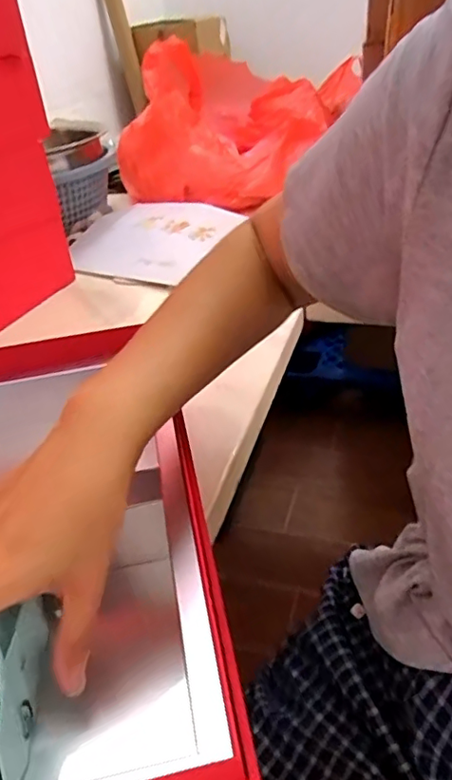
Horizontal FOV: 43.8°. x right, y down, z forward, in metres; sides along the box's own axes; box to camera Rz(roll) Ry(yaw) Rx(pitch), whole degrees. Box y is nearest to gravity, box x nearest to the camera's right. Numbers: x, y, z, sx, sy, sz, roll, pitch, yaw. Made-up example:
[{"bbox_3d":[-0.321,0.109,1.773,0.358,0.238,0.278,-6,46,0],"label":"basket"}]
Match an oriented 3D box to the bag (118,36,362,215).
[{"bbox_3d":[0.020,-0.508,1.038,0.279,0.223,0.368,20,42,33],"label":"bag"}]

